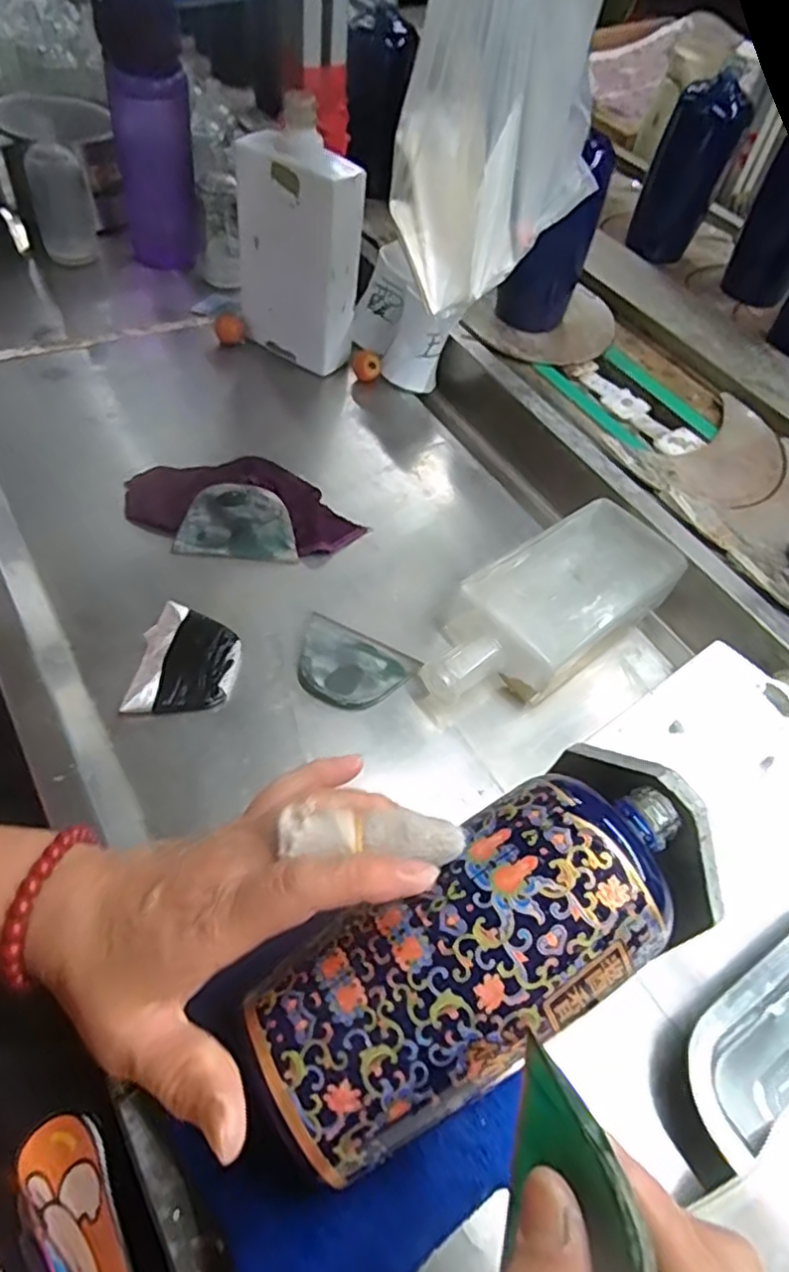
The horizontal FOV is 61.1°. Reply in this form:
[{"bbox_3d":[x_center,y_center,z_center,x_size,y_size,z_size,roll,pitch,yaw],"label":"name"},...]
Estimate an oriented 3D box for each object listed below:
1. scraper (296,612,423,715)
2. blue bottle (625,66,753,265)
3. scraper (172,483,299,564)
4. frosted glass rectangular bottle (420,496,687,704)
[{"bbox_3d":[-0.031,0.021,0.448,0.079,0.009,0.062,25,56,12],"label":"scraper"},{"bbox_3d":[0.337,-0.531,0.776,0.080,0.180,0.052,11,54,2],"label":"blue bottle"},{"bbox_3d":[-0.117,-0.085,0.500,0.087,0.007,0.055,4,84,-4],"label":"scraper"},{"bbox_3d":[0.112,-0.023,0.480,0.232,0.049,0.093,-32,64,-25],"label":"frosted glass rectangular bottle"}]

